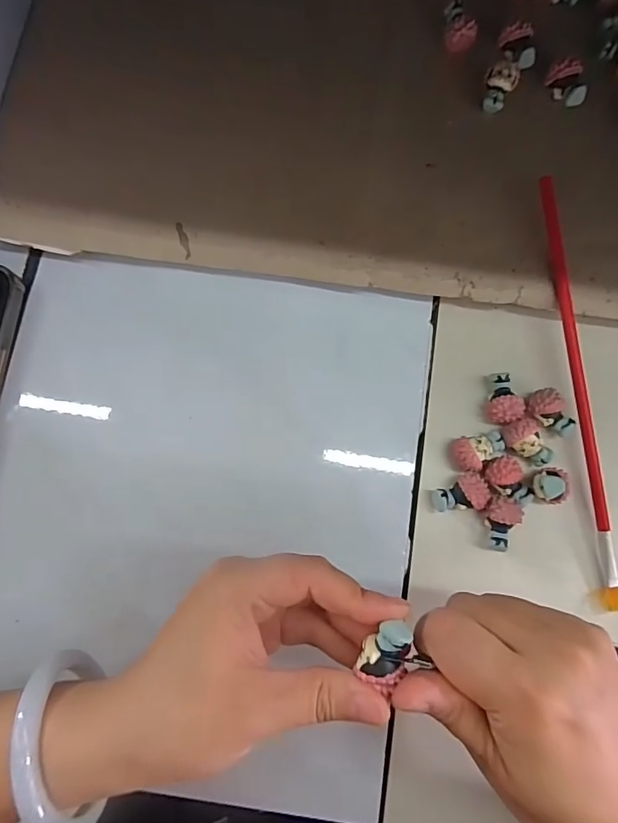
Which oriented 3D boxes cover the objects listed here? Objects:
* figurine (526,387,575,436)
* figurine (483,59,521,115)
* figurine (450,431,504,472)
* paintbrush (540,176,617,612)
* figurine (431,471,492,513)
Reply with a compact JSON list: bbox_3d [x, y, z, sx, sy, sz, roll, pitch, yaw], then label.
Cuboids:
[{"bbox_3d":[0.140,0.000,0.269,0.030,0.022,0.017,38,85,3],"label":"figurine"},{"bbox_3d":[0.117,-0.202,0.287,0.019,0.015,0.026,33,85,3],"label":"figurine"},{"bbox_3d":[0.095,0.023,0.264,0.032,0.018,0.019,-9,84,-1],"label":"figurine"},{"bbox_3d":[0.155,-0.014,0.265,0.011,0.010,0.245,-6,84,-1],"label":"paintbrush"},{"bbox_3d":[0.084,0.045,0.260,0.032,0.017,0.020,-4,84,-1],"label":"figurine"}]

